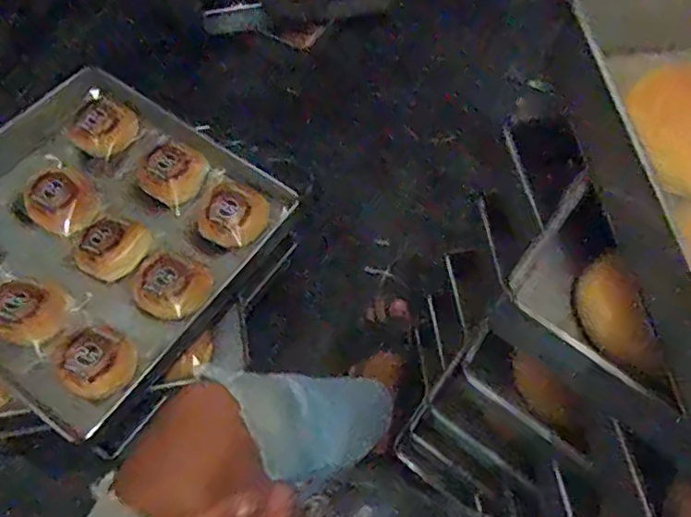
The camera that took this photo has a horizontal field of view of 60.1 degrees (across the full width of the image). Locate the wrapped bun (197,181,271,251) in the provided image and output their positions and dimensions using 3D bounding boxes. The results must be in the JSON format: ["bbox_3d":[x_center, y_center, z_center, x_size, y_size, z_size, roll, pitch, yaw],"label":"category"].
[{"bbox_3d":[-0.165,-0.060,0.852,0.098,0.034,0.086,21,63,9],"label":"wrapped bun"}]

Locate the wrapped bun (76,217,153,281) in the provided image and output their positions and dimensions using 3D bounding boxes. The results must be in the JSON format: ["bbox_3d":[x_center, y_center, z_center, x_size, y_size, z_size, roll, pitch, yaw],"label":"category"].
[{"bbox_3d":[-0.315,-0.012,0.825,0.079,0.047,0.083,1,62,-2],"label":"wrapped bun"}]

